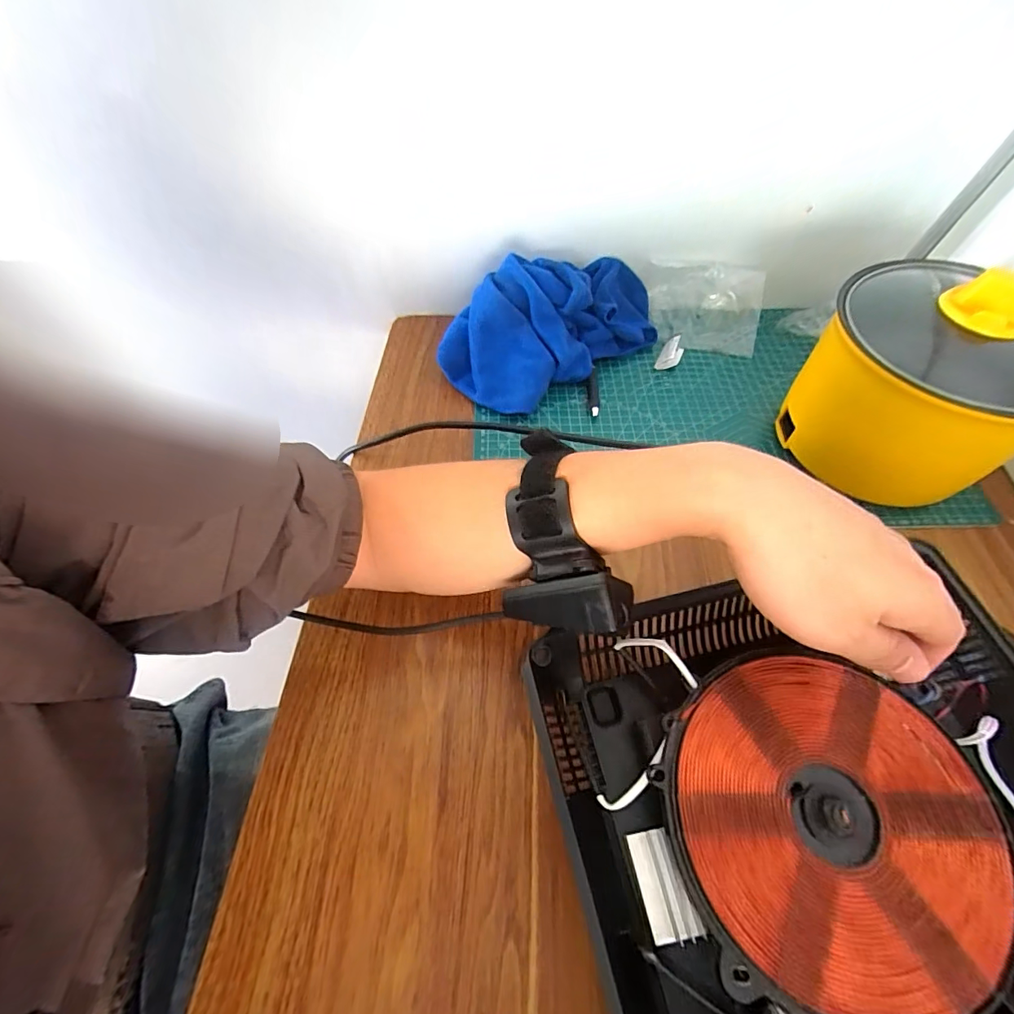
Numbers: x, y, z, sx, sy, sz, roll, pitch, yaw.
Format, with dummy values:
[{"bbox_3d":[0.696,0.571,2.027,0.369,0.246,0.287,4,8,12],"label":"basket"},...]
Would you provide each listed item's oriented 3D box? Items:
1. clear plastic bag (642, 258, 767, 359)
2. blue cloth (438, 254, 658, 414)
[{"bbox_3d":[0.214,-0.217,0.505,0.130,0.062,0.073,7,58,4],"label":"clear plastic bag"},{"bbox_3d":[0.051,-0.191,0.471,0.230,0.094,0.110,-31,62,-18],"label":"blue cloth"}]

